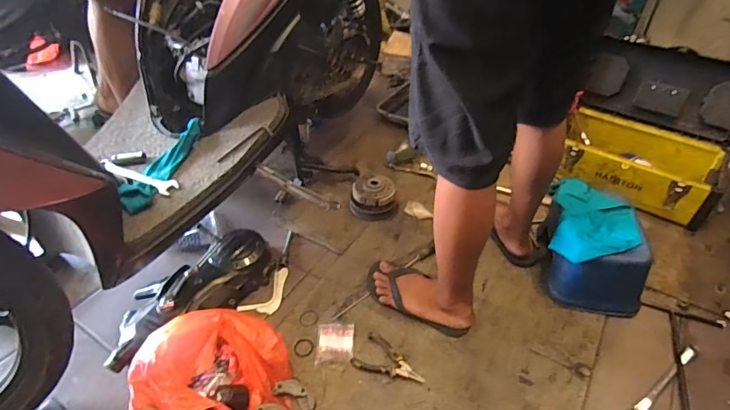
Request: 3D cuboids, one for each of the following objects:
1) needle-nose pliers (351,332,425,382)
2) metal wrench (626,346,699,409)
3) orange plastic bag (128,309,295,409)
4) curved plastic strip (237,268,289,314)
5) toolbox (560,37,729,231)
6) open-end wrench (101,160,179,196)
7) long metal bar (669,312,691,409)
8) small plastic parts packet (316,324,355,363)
[{"bbox_3d":[0.054,0.322,0.908,0.148,0.013,0.079,13,42,15],"label":"needle-nose pliers"},{"bbox_3d":[0.613,0.358,0.880,0.259,0.017,0.025,-25,46,-26],"label":"metal wrench"},{"bbox_3d":[-0.295,0.354,0.822,0.294,0.120,0.292,-4,40,-4],"label":"orange plastic bag"},{"bbox_3d":[-0.227,0.217,1.060,0.076,0.010,0.160,22,45,24],"label":"curved plastic strip"},{"bbox_3d":[0.845,-0.238,1.291,0.458,0.296,0.412,26,47,27],"label":"toolbox"},{"bbox_3d":[-0.493,-0.065,0.934,0.198,0.014,0.039,16,43,18],"label":"open-end wrench"},{"bbox_3d":[0.665,0.344,0.906,0.023,0.006,0.314,16,43,18],"label":"long metal bar"},{"bbox_3d":[-0.064,0.299,0.935,0.079,0.008,0.091,0,40,0],"label":"small plastic parts packet"}]

